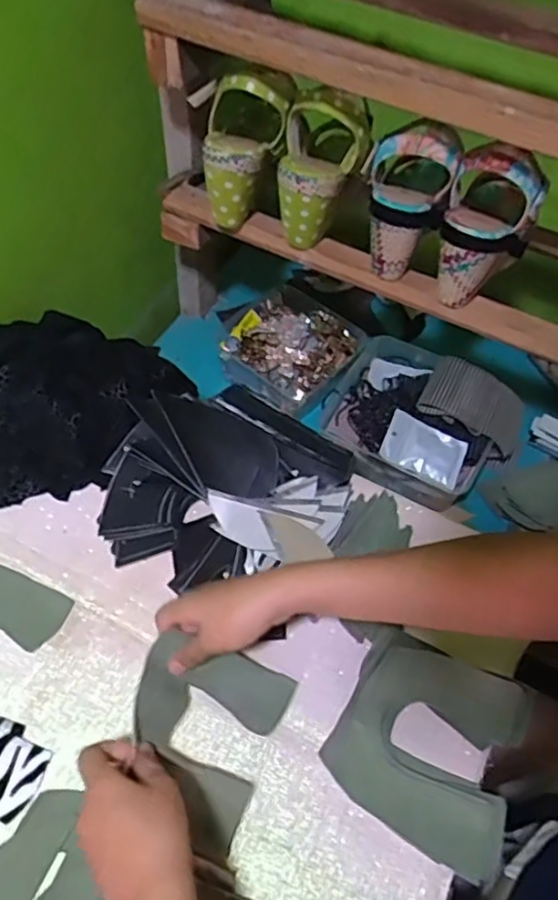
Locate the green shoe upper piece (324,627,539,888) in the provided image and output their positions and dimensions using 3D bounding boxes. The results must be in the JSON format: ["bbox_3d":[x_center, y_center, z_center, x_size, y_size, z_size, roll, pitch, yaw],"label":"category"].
[{"bbox_3d":[0.122,0.234,0.515,0.142,0.026,0.143,28,58,13],"label":"green shoe upper piece"}]

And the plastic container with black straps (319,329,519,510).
[{"bbox_3d":[0.184,-0.044,0.804,0.231,0.075,0.197,26,58,12],"label":"plastic container with black straps"}]

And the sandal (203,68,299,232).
[{"bbox_3d":[-0.043,-0.302,0.637,0.072,0.150,0.058,31,25,15],"label":"sandal"}]

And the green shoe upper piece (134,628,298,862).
[{"bbox_3d":[-0.063,0.215,0.497,0.113,0.051,0.136,23,57,10],"label":"green shoe upper piece"}]

